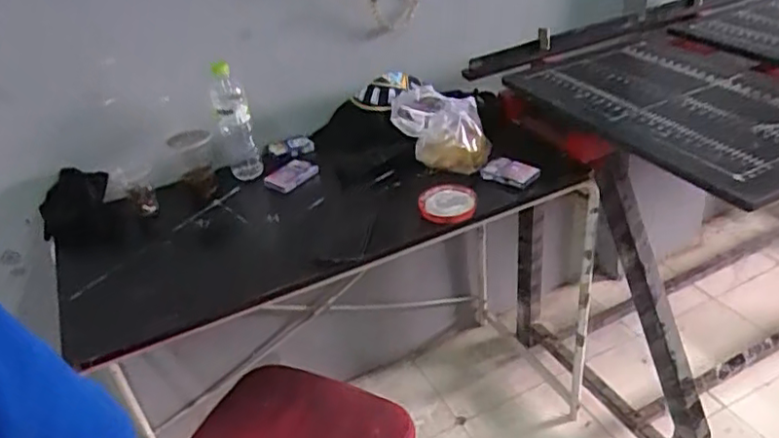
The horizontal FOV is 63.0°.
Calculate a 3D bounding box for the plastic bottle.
[{"bbox_3d":[-0.300,-0.186,1.231,0.061,0.216,0.053,-18,36,-15],"label":"plastic bottle"}]

